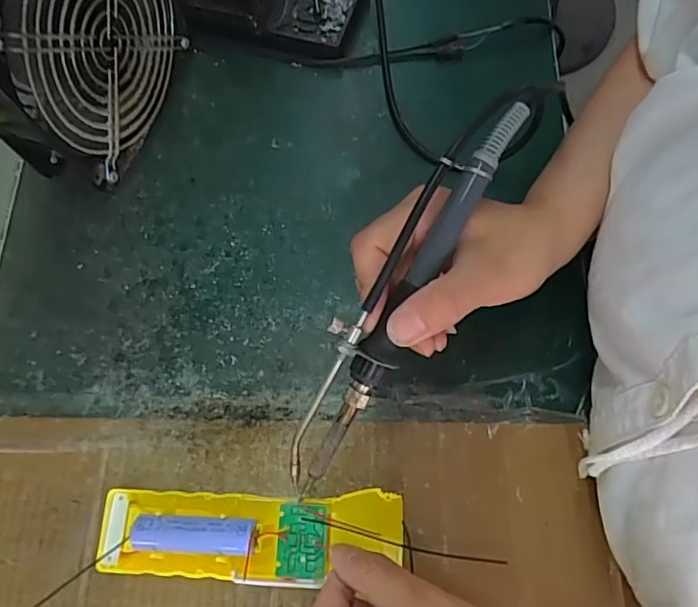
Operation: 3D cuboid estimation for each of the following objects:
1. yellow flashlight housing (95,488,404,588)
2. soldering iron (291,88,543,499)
[{"bbox_3d":[-0.052,0.119,0.284,0.157,0.017,0.044,-3,70,5],"label":"yellow flashlight housing"},{"bbox_3d":[0.027,-0.010,0.262,0.030,0.031,0.218,31,93,12],"label":"soldering iron"}]

